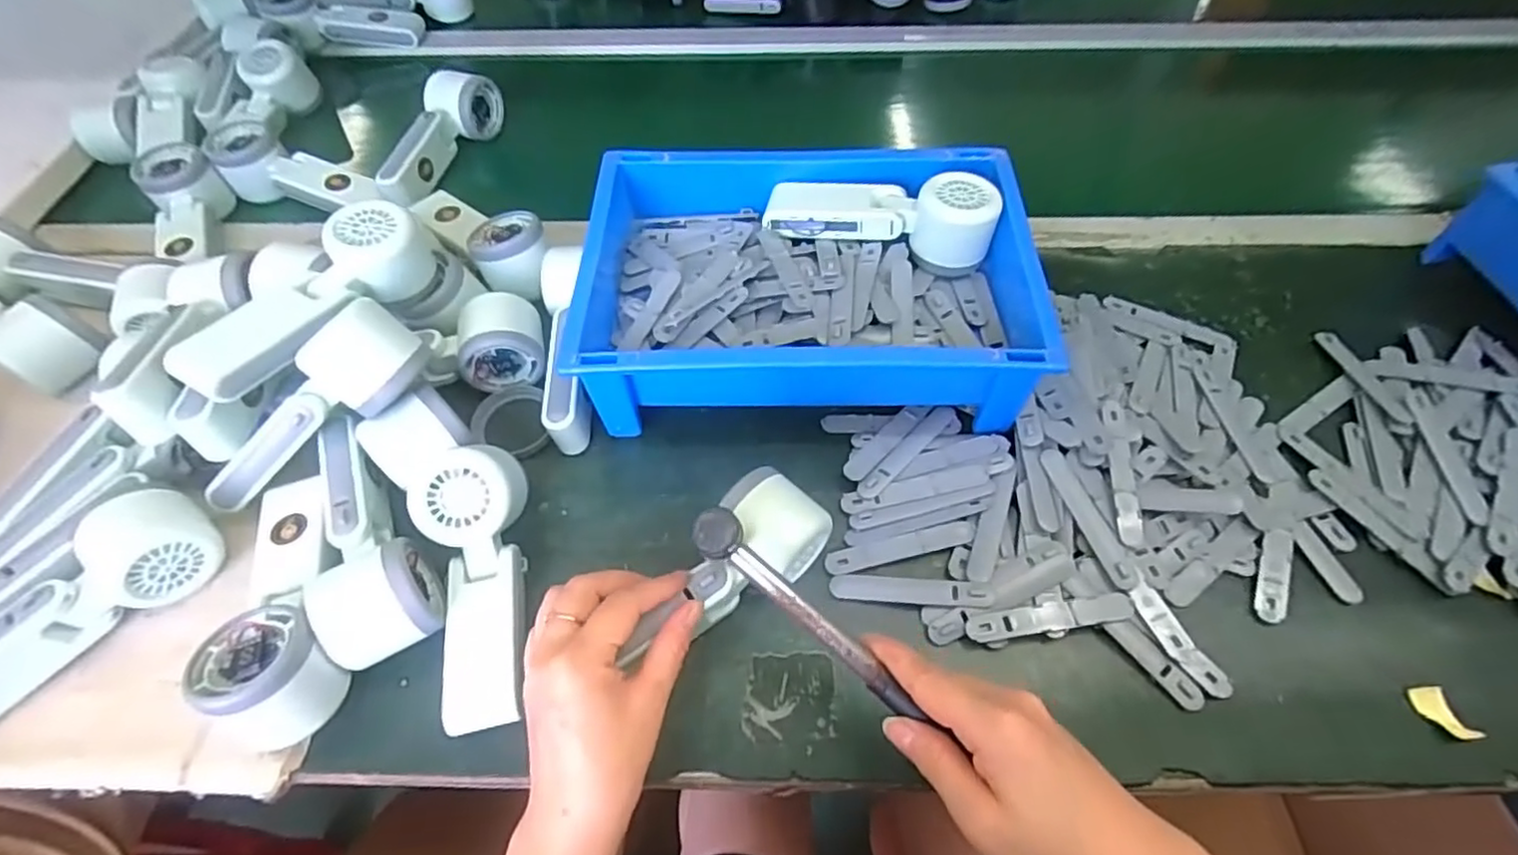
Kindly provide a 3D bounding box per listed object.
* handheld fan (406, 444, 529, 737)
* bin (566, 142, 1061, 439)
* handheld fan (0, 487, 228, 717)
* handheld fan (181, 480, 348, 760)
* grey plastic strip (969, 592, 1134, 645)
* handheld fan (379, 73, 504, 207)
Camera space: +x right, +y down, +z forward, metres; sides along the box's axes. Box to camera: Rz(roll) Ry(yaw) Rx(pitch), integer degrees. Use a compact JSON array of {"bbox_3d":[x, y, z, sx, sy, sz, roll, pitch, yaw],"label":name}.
[{"bbox_3d":[-0.166,0.087,0.381,0.057,0.065,0.154,-9,55,-5],"label":"handheld fan"},{"bbox_3d":[0.033,-0.102,0.490,0.303,0.095,0.216,-1,55,1],"label":"bin"},{"bbox_3d":[-0.399,0.106,0.380,0.166,0.071,0.039,-38,63,-23],"label":"handheld fan"},{"bbox_3d":[-0.274,0.097,0.388,0.067,0.063,0.156,-12,56,-7],"label":"handheld fan"},{"bbox_3d":[0.168,0.109,0.383,0.093,0.004,0.016,-7,55,-3],"label":"grey plastic strip"},{"bbox_3d":[-0.313,-0.278,0.636,0.050,0.045,0.172,13,56,11],"label":"handheld fan"}]

